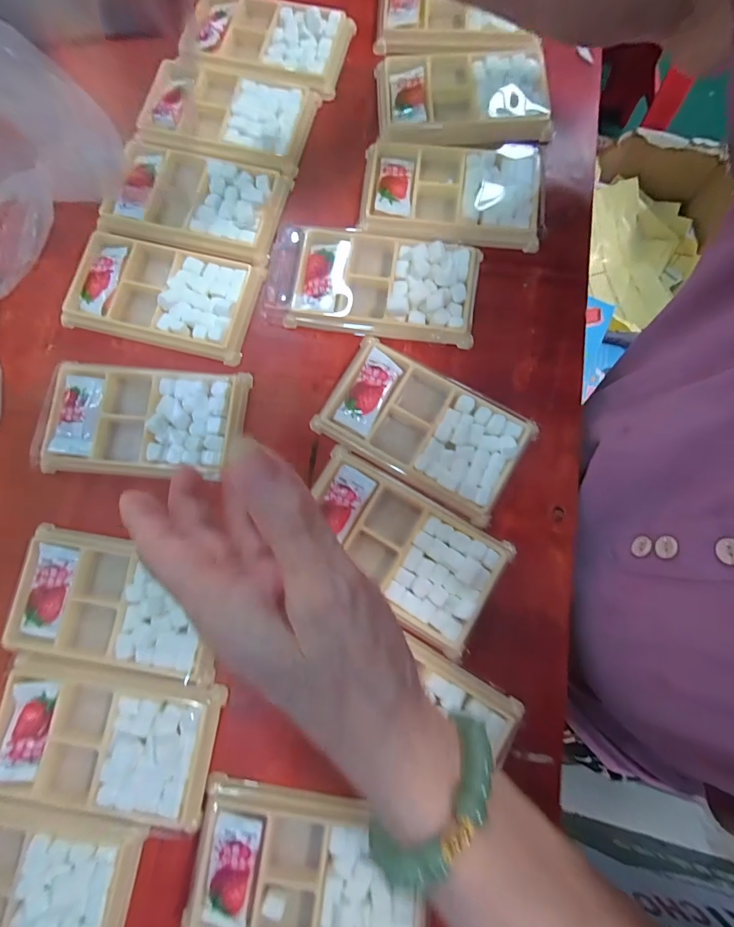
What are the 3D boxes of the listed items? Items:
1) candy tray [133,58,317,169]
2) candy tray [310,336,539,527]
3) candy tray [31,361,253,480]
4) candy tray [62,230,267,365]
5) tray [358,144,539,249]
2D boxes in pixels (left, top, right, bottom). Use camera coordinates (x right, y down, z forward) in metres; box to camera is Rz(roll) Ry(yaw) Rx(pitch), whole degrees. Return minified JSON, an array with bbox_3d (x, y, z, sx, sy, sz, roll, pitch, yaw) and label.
[{"bbox_3d":[-0.111,-0.280,0.319,0.130,0.015,0.077,15,80,3],"label":"candy tray"},{"bbox_3d":[0.038,-0.026,0.269,0.133,0.011,0.075,29,81,5],"label":"candy tray"},{"bbox_3d":[-0.157,-0.030,0.278,0.138,0.014,0.077,4,80,1],"label":"candy tray"},{"bbox_3d":[-0.151,-0.126,0.294,0.135,0.016,0.076,15,80,3],"label":"candy tray"},{"bbox_3d":[0.065,-0.216,0.301,0.131,0.012,0.092,6,80,1],"label":"tray"}]

